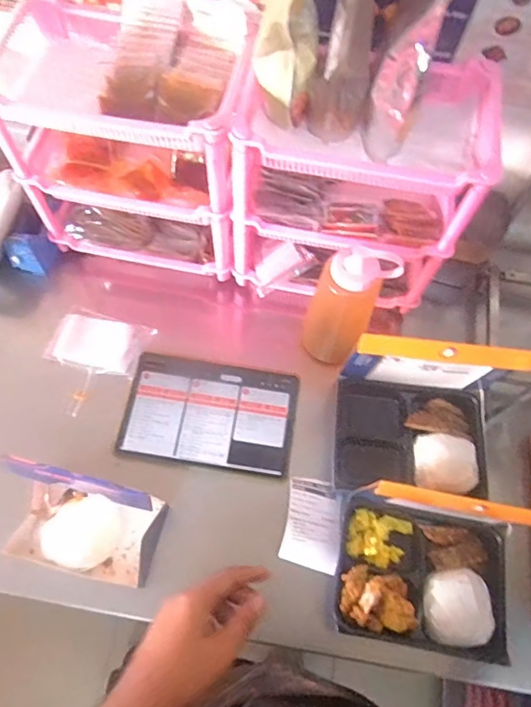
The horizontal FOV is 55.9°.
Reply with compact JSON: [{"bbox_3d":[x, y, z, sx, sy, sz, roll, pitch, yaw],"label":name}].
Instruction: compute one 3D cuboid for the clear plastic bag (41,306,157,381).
[{"bbox_3d":[-0.263,-0.020,0.791,0.145,0.024,0.098,18,66,5],"label":"clear plastic bag"}]

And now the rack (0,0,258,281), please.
[{"bbox_3d":[-0.192,-0.297,0.728,0.322,0.306,0.192,11,65,1],"label":"rack"}]

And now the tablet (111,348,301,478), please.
[{"bbox_3d":[-0.083,0.087,0.764,0.251,0.013,0.164,8,65,0],"label":"tablet"}]

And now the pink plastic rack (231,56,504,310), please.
[{"bbox_3d":[0.108,-0.236,0.709,0.318,0.283,0.196,10,65,1],"label":"pink plastic rack"}]

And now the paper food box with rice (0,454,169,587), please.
[{"bbox_3d":[-0.229,0.217,0.623,0.168,0.163,0.103,14,65,3],"label":"paper food box with rice"}]

